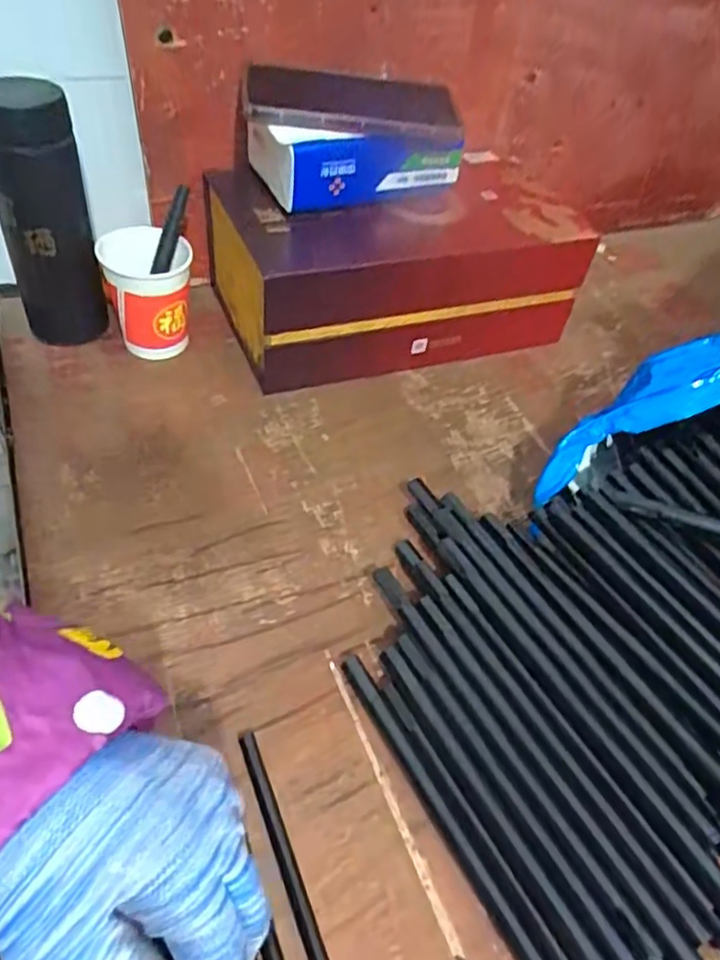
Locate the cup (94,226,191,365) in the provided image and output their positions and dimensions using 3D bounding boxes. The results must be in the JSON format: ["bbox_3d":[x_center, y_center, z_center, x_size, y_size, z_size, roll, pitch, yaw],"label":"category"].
[{"bbox_3d":[-0.171,-0.149,0.542,0.067,0.091,0.079,-15,52,-20],"label":"cup"}]

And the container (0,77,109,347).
[{"bbox_3d":[-0.239,-0.191,0.504,0.063,0.190,0.073,-13,51,-18],"label":"container"}]

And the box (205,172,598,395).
[{"bbox_3d":[0.032,-0.194,0.596,0.294,0.119,0.168,-14,52,-19],"label":"box"}]

